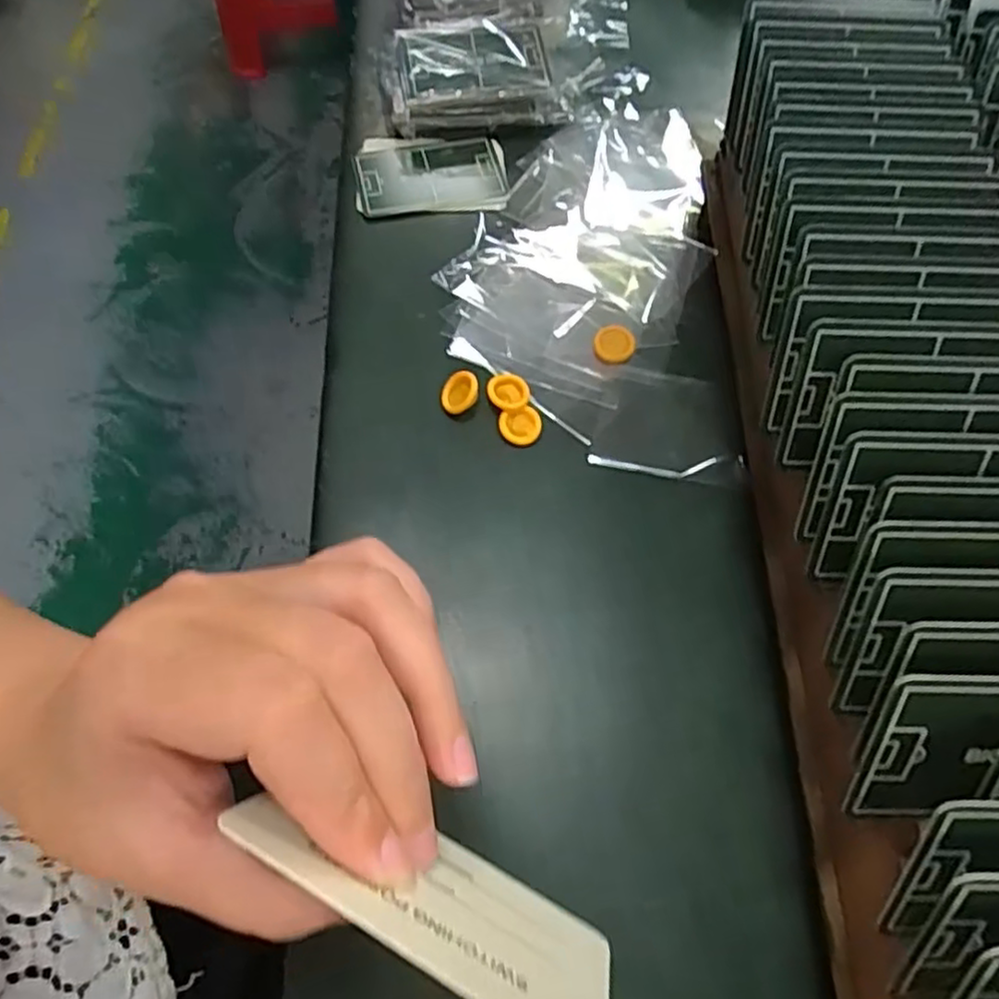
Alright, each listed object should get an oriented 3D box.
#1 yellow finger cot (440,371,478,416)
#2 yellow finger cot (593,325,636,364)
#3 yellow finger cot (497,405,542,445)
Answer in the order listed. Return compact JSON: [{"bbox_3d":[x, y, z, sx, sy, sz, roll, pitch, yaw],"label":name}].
[{"bbox_3d":[-0.019,-0.051,0.332,0.017,0.005,0.021,19,89,26],"label":"yellow finger cot"},{"bbox_3d":[0.058,-0.078,0.351,0.020,0.004,0.020,0,63,1],"label":"yellow finger cot"},{"bbox_3d":[0.010,-0.034,0.330,0.020,0.006,0.017,-16,64,-7],"label":"yellow finger cot"}]

